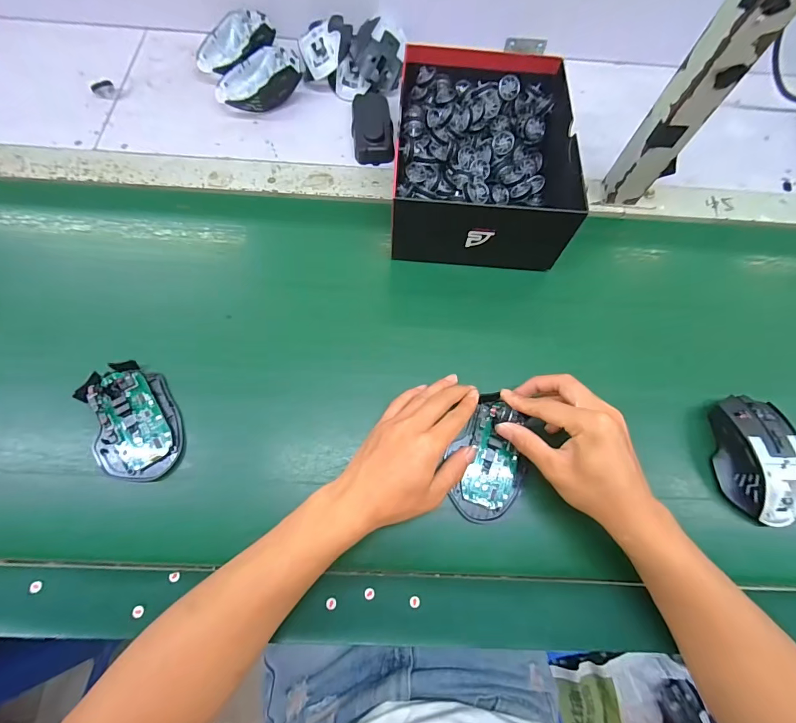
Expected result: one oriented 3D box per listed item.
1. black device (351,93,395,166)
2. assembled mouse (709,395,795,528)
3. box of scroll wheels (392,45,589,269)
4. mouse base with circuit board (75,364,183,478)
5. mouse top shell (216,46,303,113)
[{"bbox_3d":[-0.033,-0.301,0.495,0.050,0.027,0.115,-3,69,-4],"label":"black device"},{"bbox_3d":[0.340,0.090,0.358,0.060,0.036,0.114,6,69,0],"label":"assembled mouse"},{"bbox_3d":[0.093,-0.239,0.444,0.185,0.084,0.252,3,69,-1],"label":"box of scroll wheels"},{"bbox_3d":[-0.248,0.054,0.356,0.071,0.018,0.113,-25,72,-11],"label":"mouse base with circuit board"},{"bbox_3d":[-0.185,-0.376,0.511,0.118,0.041,0.080,-26,72,-12],"label":"mouse top shell"}]

